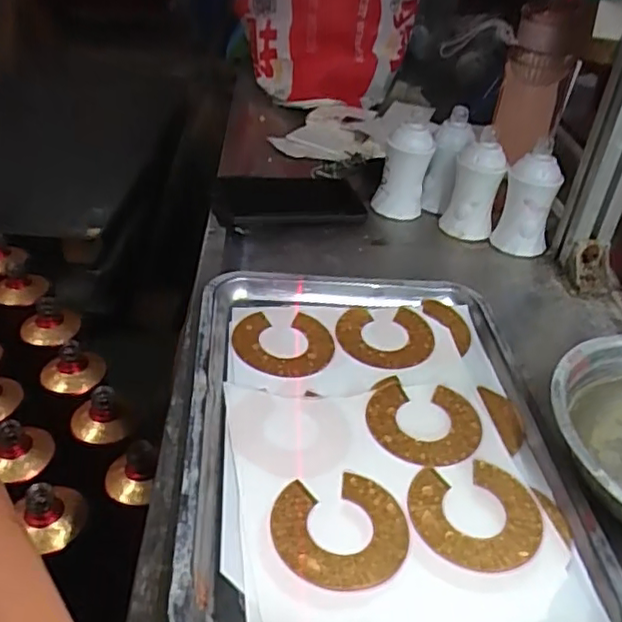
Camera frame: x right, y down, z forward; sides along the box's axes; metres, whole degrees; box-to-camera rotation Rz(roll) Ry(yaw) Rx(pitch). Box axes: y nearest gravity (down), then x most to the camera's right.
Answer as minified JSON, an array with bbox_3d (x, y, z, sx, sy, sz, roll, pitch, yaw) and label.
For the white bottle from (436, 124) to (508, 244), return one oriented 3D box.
[{"bbox_3d":[0.179,-0.132,0.698,0.056,0.113,0.049,3,37,0],"label":"white bottle"}]

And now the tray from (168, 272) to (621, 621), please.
[{"bbox_3d":[0.044,0.075,0.449,0.250,0.029,0.339,0,37,-4],"label":"tray"}]

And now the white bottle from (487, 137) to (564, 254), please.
[{"bbox_3d":[0.231,-0.113,0.674,0.056,0.114,0.047,12,38,12],"label":"white bottle"}]

